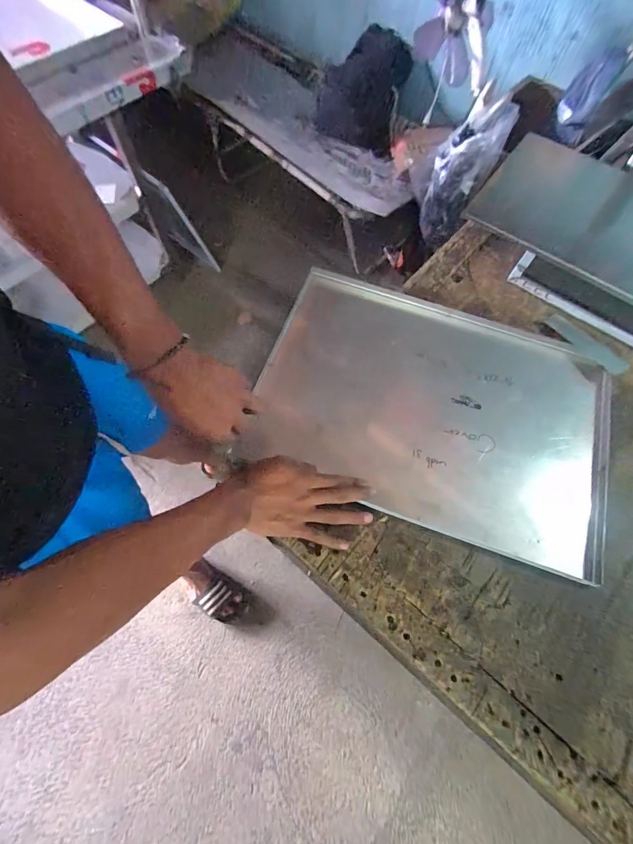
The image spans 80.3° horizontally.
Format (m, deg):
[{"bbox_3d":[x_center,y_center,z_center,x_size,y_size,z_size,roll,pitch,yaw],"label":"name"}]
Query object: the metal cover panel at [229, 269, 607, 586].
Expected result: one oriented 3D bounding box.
[{"bbox_3d":[0.173,-0.027,0.554,0.509,0.041,0.350,18,73,5],"label":"metal cover panel"}]

